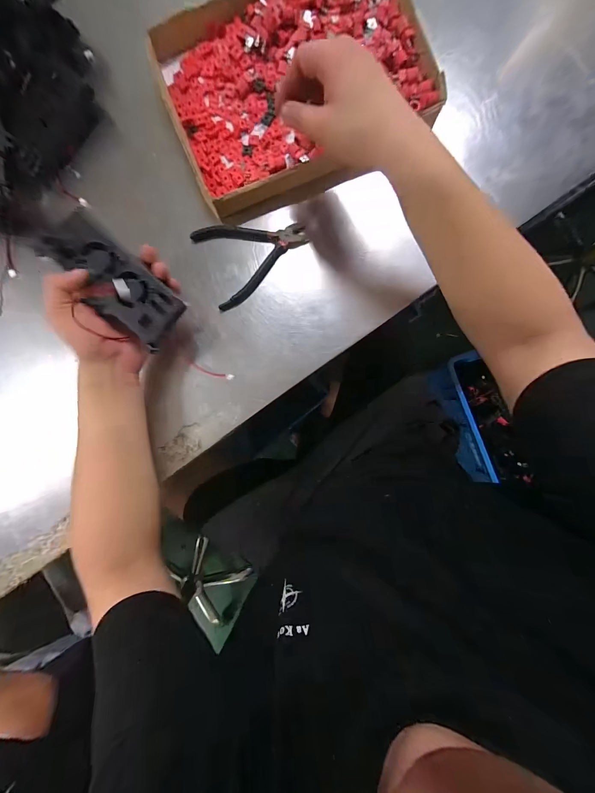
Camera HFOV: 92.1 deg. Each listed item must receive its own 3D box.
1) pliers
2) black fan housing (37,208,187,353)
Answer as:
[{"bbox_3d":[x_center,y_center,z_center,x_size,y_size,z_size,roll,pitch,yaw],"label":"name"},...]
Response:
[{"bbox_3d":[-0.057,-0.195,0.378,0.142,0.010,0.110,-25,89,2],"label":"pliers"},{"bbox_3d":[-0.191,-0.119,0.303,0.069,0.019,0.141,-42,103,2],"label":"black fan housing"}]

